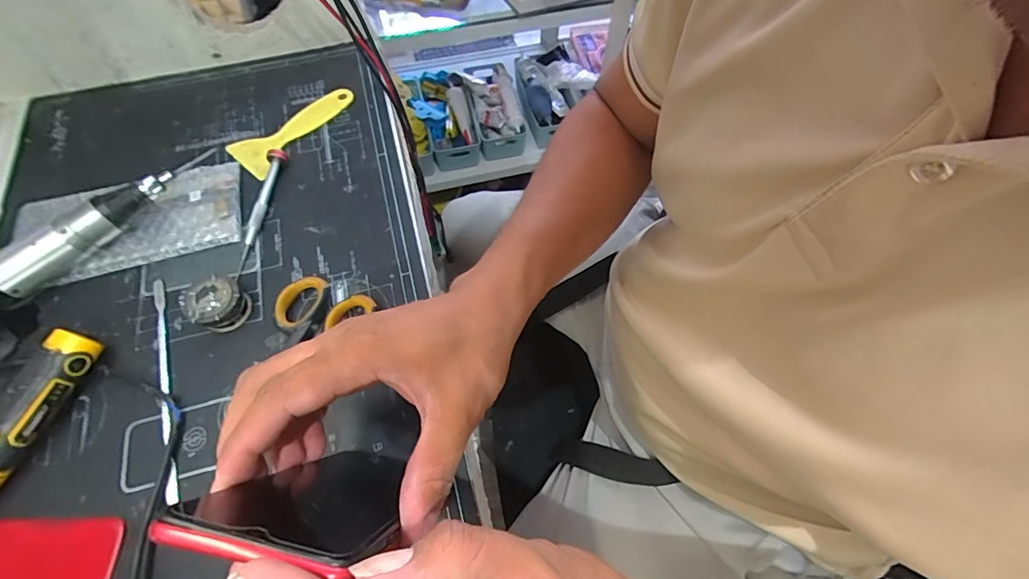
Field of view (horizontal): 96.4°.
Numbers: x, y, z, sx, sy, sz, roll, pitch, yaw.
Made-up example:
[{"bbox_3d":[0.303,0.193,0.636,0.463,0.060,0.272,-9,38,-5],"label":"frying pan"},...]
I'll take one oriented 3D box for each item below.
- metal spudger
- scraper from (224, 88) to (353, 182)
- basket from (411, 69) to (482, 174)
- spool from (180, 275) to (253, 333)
[{"bbox_3d":[-0.246,0.063,0.324,0.008,0.005,0.169,-20,65,-10],"label":"metal spudger"},{"bbox_3d":[-0.204,-0.155,0.435,0.048,0.005,0.123,38,69,17],"label":"scraper"},{"bbox_3d":[-0.157,-0.391,1.038,0.126,0.085,0.241,-13,64,-9],"label":"basket"},{"bbox_3d":[-0.219,0.011,0.340,0.035,0.024,0.036,0,63,0],"label":"spool"}]

